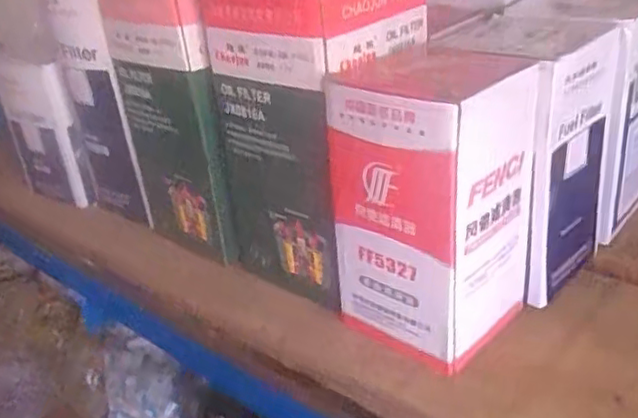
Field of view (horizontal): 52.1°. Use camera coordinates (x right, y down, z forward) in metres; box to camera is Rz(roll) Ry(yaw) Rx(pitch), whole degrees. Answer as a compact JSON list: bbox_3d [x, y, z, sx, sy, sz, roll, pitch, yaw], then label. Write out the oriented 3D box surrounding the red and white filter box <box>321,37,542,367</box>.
[{"bbox_3d":[0.066,-0.005,0.374,0.085,0.151,0.088,20,38,40],"label":"red and white filter box"}]

